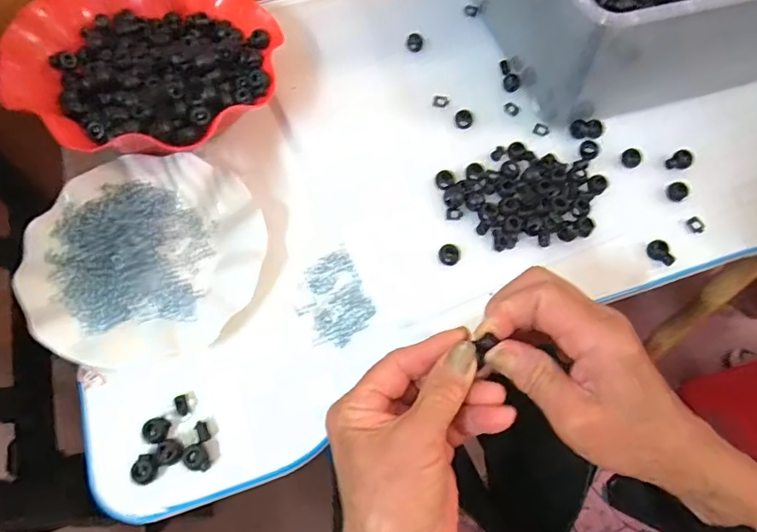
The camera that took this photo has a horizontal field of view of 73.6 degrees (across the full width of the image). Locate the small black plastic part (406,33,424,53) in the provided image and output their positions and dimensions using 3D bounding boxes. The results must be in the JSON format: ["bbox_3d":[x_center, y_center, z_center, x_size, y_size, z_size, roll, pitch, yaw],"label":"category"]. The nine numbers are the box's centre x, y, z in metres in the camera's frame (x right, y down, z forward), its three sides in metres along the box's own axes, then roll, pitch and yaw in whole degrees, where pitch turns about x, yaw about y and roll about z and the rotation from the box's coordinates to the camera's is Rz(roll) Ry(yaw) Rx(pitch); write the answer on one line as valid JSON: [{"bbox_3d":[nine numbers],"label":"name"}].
[{"bbox_3d":[0.037,-0.230,0.519,0.018,0.014,0.013,9,64,2],"label":"small black plastic part"}]

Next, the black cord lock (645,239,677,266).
[{"bbox_3d":[0.239,-0.011,0.427,0.013,0.010,0.024,-24,68,-13],"label":"black cord lock"}]

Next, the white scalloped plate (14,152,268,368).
[{"bbox_3d":[-0.183,-0.010,0.404,0.177,0.024,0.174,1,64,-2],"label":"white scalloped plate"}]

